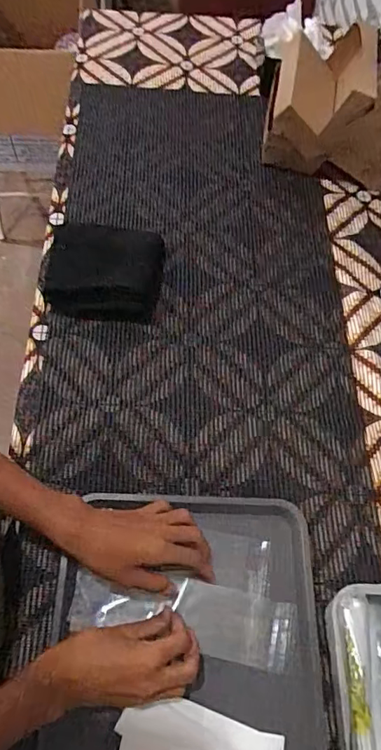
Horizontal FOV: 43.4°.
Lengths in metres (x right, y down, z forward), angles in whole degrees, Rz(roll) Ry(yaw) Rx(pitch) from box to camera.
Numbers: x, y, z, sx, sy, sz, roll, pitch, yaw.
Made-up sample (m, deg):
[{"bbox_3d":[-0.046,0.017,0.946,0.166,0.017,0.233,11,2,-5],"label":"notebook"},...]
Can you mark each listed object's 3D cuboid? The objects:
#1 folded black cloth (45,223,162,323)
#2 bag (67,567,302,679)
[{"bbox_3d":[-0.126,-0.154,0.703,0.166,0.042,0.154,4,64,-2],"label":"folded black cloth"},{"bbox_3d":[-0.008,0.262,0.521,0.242,0.014,0.070,10,64,-1],"label":"bag"}]

